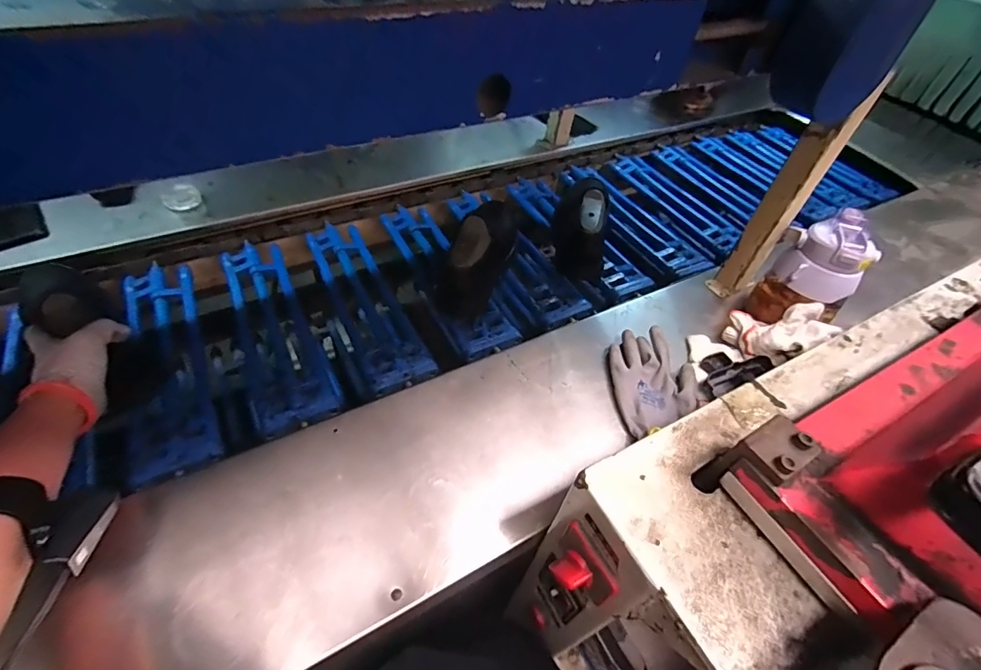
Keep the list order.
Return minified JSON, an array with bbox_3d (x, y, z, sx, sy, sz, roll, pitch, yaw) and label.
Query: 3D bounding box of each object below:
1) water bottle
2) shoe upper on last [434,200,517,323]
[{"bbox_3d":[0.453,-0.081,0.633,0.088,0.157,0.100,-15,53,-18],"label":"water bottle"},{"bbox_3d":[-0.006,-0.168,0.759,0.082,0.108,0.316,14,50,6],"label":"shoe upper on last"}]

